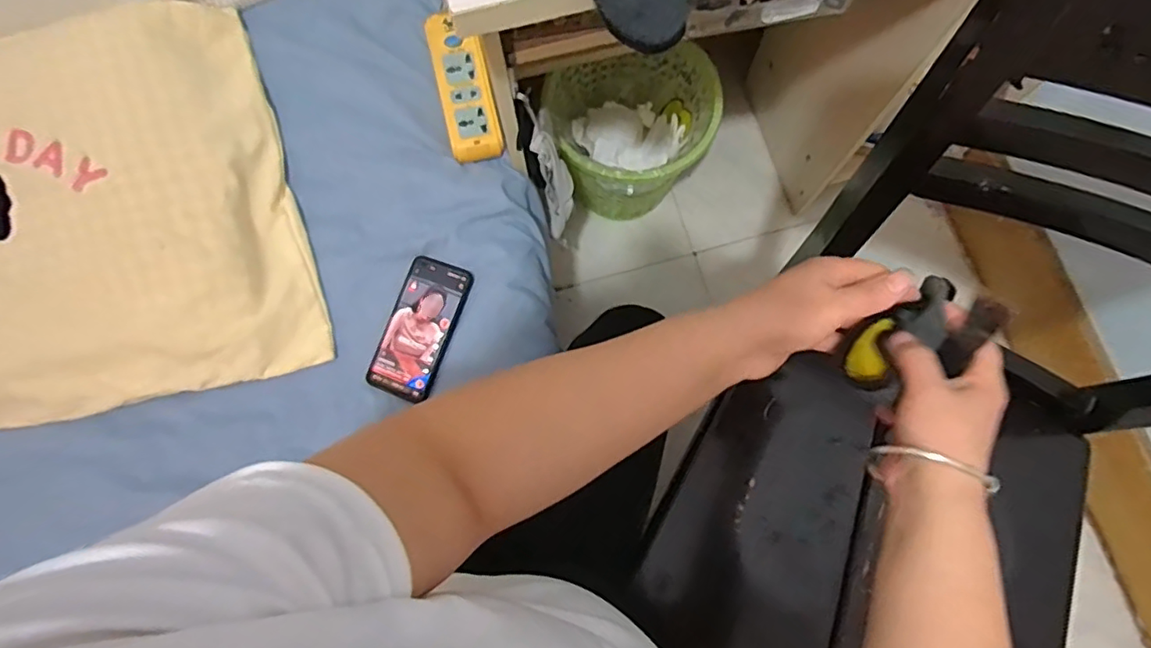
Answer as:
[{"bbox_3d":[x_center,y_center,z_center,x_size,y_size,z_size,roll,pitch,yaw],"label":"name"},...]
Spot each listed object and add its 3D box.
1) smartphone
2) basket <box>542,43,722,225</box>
[{"bbox_3d":[-0.169,0.004,0.628,0.076,0.012,0.151,19,78,6],"label":"smartphone"},{"bbox_3d":[0.097,-0.316,1.007,0.262,0.274,0.253,0,77,1],"label":"basket"}]

